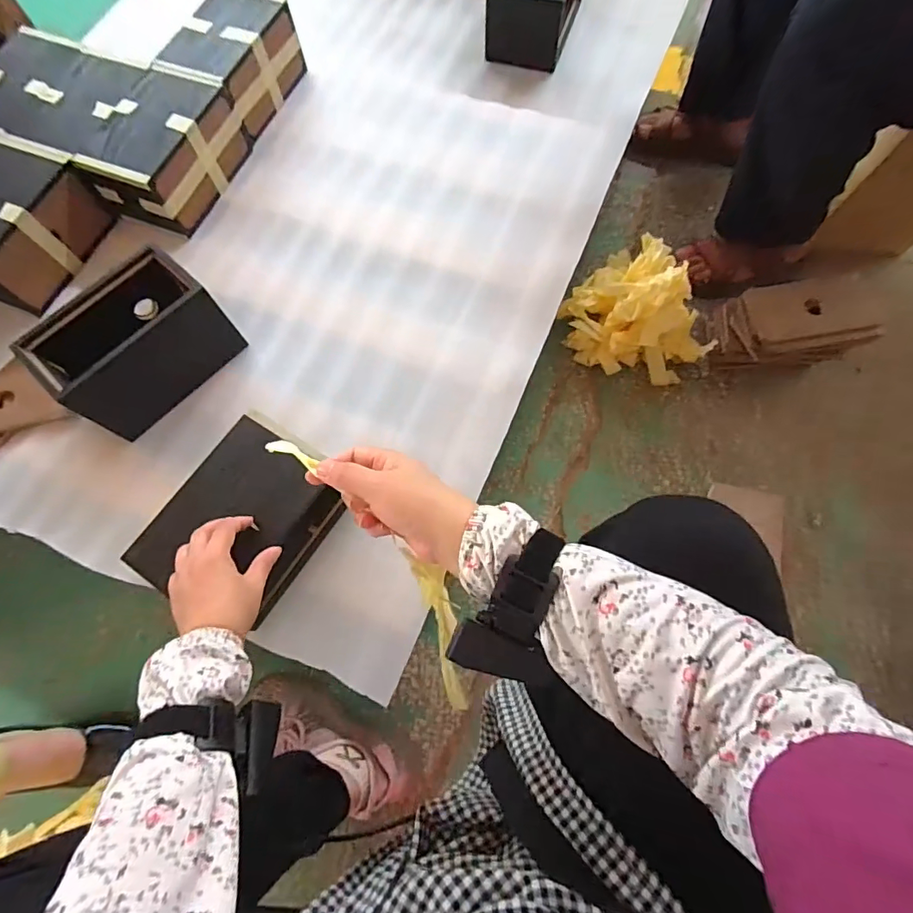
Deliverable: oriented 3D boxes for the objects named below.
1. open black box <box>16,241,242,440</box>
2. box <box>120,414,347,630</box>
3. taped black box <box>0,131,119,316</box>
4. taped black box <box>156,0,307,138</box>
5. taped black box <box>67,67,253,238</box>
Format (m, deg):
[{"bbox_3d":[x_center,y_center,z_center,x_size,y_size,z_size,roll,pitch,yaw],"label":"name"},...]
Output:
[{"bbox_3d":[-0.429,-0.154,0.660,0.130,0.122,0.212,41,77,12],"label":"open black box"},{"bbox_3d":[-0.247,0.077,0.577,0.135,0.124,0.189,31,75,10],"label":"box"},{"bbox_3d":[-0.676,-0.356,0.752,0.152,0.100,0.240,22,74,8],"label":"taped black box"},{"bbox_3d":[-0.394,-0.691,0.864,0.146,0.117,0.215,19,73,7],"label":"taped black box"},{"bbox_3d":[-0.465,-0.495,0.790,0.142,0.104,0.226,23,74,8],"label":"taped black box"}]

